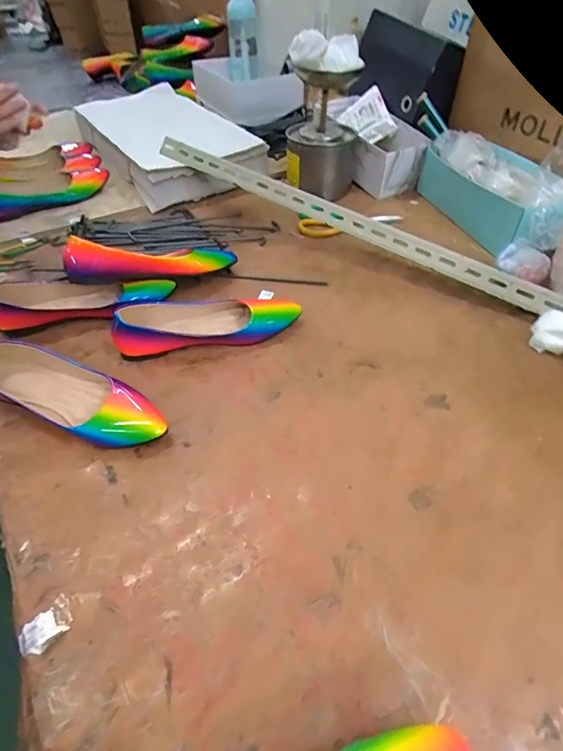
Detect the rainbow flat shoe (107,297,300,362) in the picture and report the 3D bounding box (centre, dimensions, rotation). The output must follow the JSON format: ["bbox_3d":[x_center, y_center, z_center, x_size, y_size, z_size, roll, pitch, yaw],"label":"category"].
[{"bbox_3d":[-0.104,-0.084,0.579,0.241,0.054,0.088,-8,47,-5],"label":"rainbow flat shoe"}]

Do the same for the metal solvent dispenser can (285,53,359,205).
[{"bbox_3d":[0.082,-0.466,0.808,0.141,0.211,0.113,2,47,4],"label":"metal solvent dispenser can"}]

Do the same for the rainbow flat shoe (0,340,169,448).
[{"bbox_3d":[-0.248,0.019,0.493,0.256,0.049,0.084,19,51,19],"label":"rainbow flat shoe"}]

